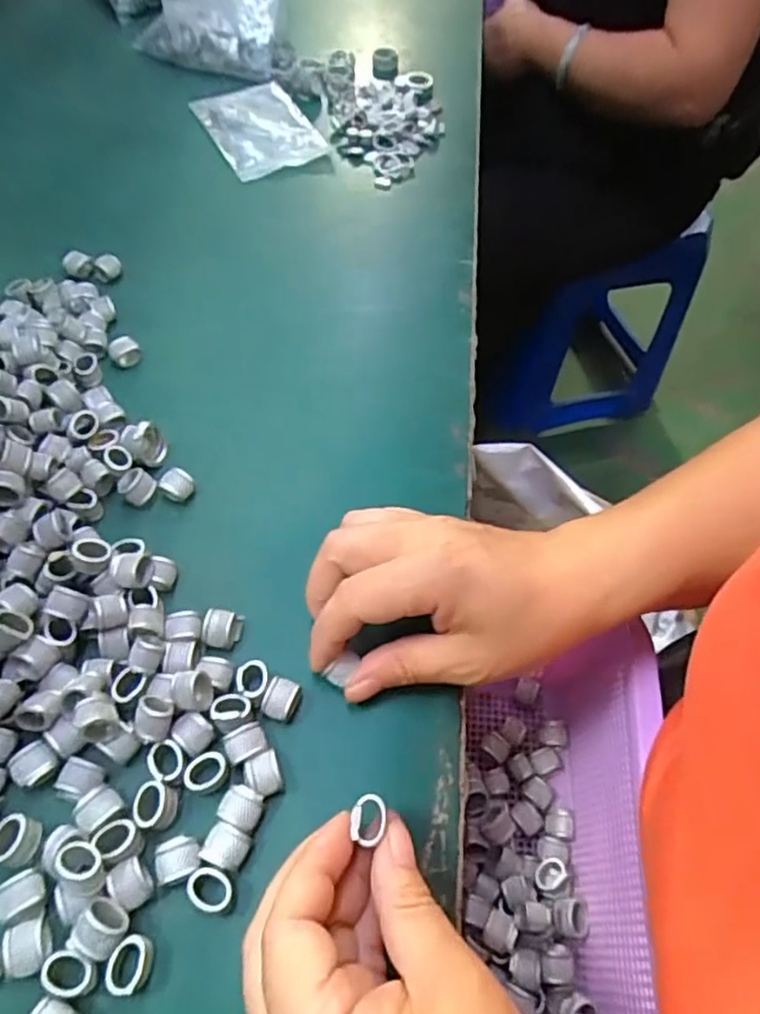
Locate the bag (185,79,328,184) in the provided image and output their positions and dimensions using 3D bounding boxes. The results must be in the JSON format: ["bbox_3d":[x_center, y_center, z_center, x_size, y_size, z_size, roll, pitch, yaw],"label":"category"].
[{"bbox_3d":[-0.096,-0.303,0.523,0.074,0.018,0.118,-22,61,-18],"label":"bag"}]

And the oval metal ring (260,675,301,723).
[{"bbox_3d":[-0.042,0.083,0.278,0.015,0.011,0.016,20,59,9],"label":"oval metal ring"}]

